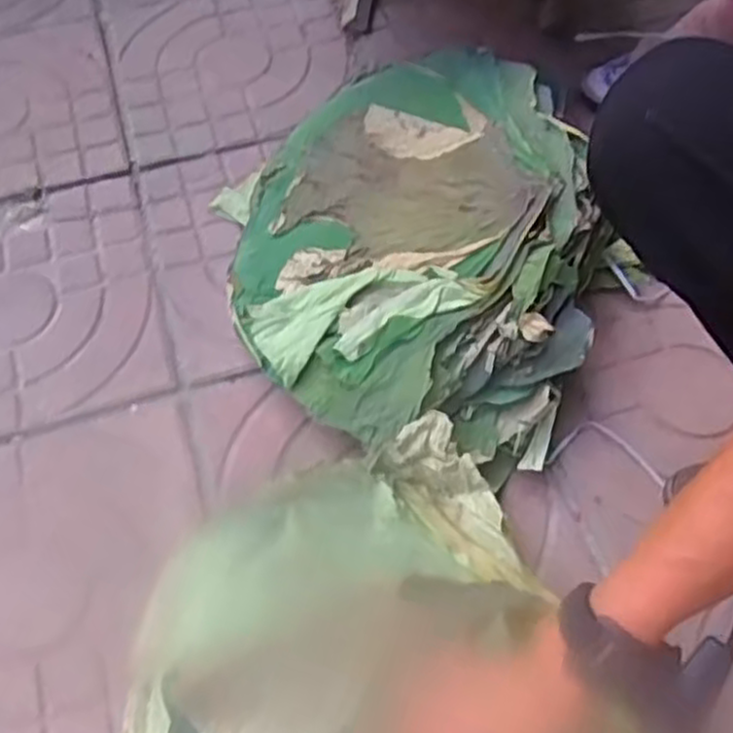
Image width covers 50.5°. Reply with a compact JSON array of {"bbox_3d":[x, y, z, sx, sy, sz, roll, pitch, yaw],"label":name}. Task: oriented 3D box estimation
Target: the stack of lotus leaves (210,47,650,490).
[{"bbox_3d":[0.053,-0.118,0.744,0.362,0.129,0.426,-31,63,-13],"label":"stack of lotus leaves"}]

